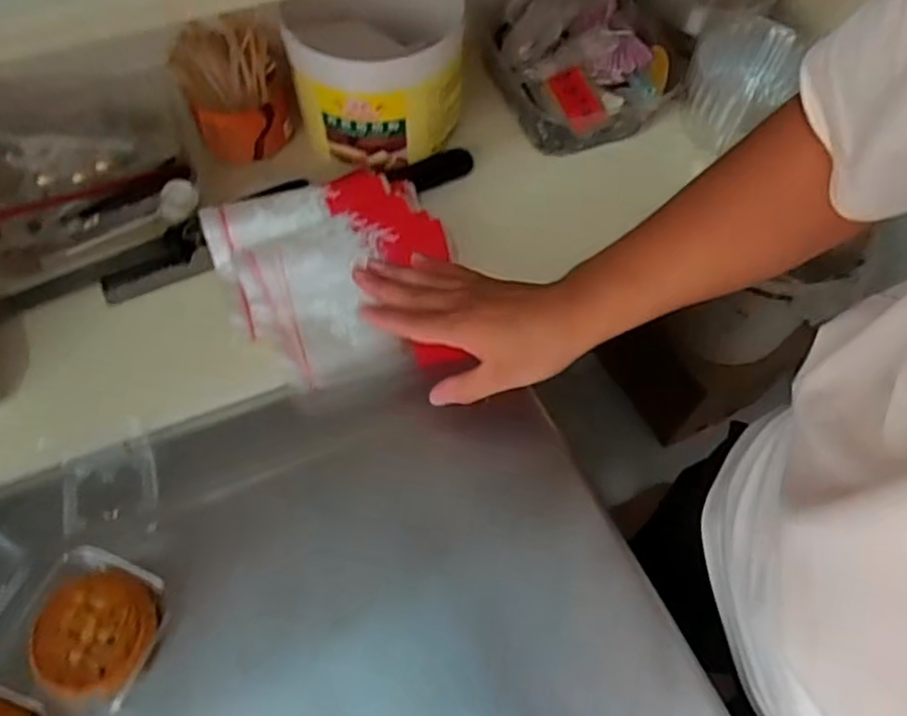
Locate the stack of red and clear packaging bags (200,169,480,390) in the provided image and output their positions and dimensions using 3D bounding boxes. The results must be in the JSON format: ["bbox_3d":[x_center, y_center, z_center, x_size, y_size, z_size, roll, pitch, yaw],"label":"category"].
[{"bbox_3d":[-0.086,-0.061,0.515,0.167,0.049,0.168,-18,63,-11],"label":"stack of red and clear packaging bags"}]

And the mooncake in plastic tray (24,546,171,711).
[{"bbox_3d":[-0.220,0.165,0.409,0.079,0.035,0.080,18,62,9],"label":"mooncake in plastic tray"}]

